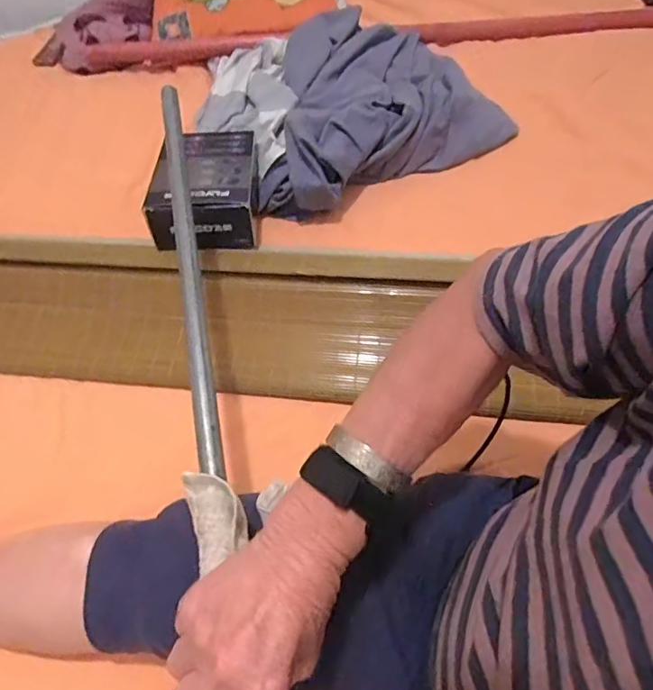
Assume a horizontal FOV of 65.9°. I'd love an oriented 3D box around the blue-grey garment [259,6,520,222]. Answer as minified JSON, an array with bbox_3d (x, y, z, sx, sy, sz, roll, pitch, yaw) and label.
[{"bbox_3d":[0.036,-0.406,0.838,0.425,0.099,0.373,-26,59,-11],"label":"blue-grey garment"}]

